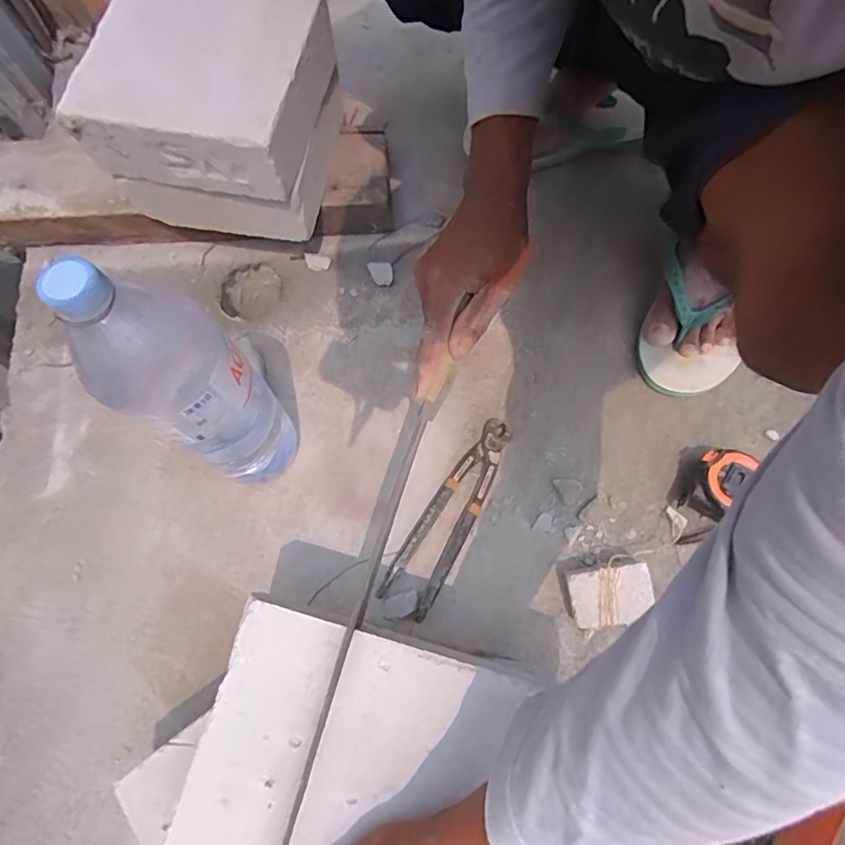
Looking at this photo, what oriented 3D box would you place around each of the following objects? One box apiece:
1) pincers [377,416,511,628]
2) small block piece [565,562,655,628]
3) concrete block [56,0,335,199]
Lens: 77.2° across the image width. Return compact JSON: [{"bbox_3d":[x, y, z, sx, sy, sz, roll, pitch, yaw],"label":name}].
[{"bbox_3d":[0.029,0.091,0.554,0.054,0.018,0.218,26,75,10],"label":"pincers"},{"bbox_3d":[0.180,0.166,0.509,0.080,0.043,0.055,-7,72,0],"label":"small block piece"},{"bbox_3d":[-0.210,-0.330,0.514,0.192,0.085,0.181,11,73,5],"label":"concrete block"}]

